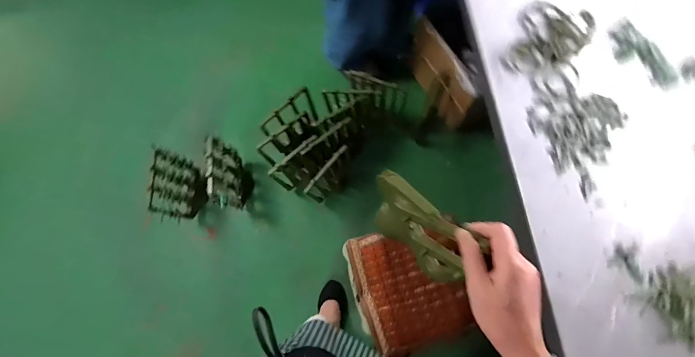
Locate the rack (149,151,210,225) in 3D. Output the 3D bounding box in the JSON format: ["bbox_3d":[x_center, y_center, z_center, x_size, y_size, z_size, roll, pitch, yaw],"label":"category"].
[{"bbox_3d":[-0.625,0.046,1.400,0.078,0.329,0.218,8,78,5],"label":"rack"}]

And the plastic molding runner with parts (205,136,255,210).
[{"bbox_3d":[-0.428,0.003,1.374,0.065,0.342,0.219,-10,78,1],"label":"plastic molding runner with parts"}]

